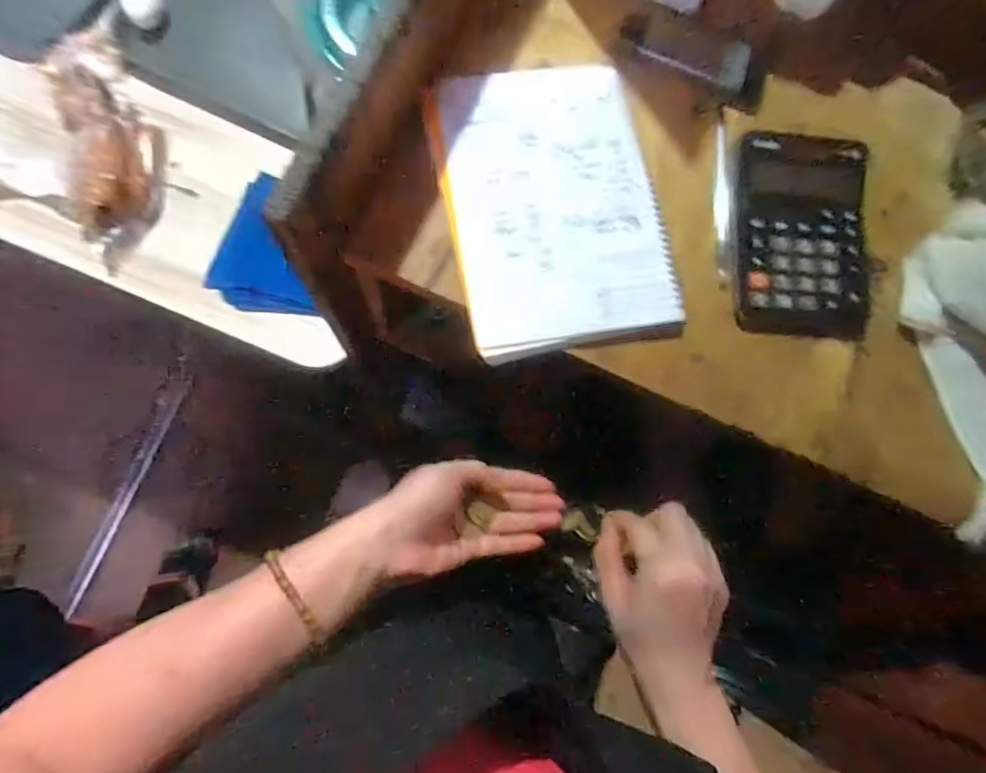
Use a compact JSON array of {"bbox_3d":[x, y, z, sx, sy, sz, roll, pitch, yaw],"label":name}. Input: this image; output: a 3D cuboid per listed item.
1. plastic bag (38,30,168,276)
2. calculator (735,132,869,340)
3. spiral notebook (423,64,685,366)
[{"bbox_3d":[-0.450,-0.287,0.606,0.112,0.058,0.292,-13,81,-10],"label":"plastic bag"},{"bbox_3d":[0.231,-0.112,0.393,0.094,0.021,0.147,4,78,-6],"label":"calculator"},{"bbox_3d":[0.043,-0.128,0.376,0.148,0.019,0.207,-12,86,-5],"label":"spiral notebook"}]

